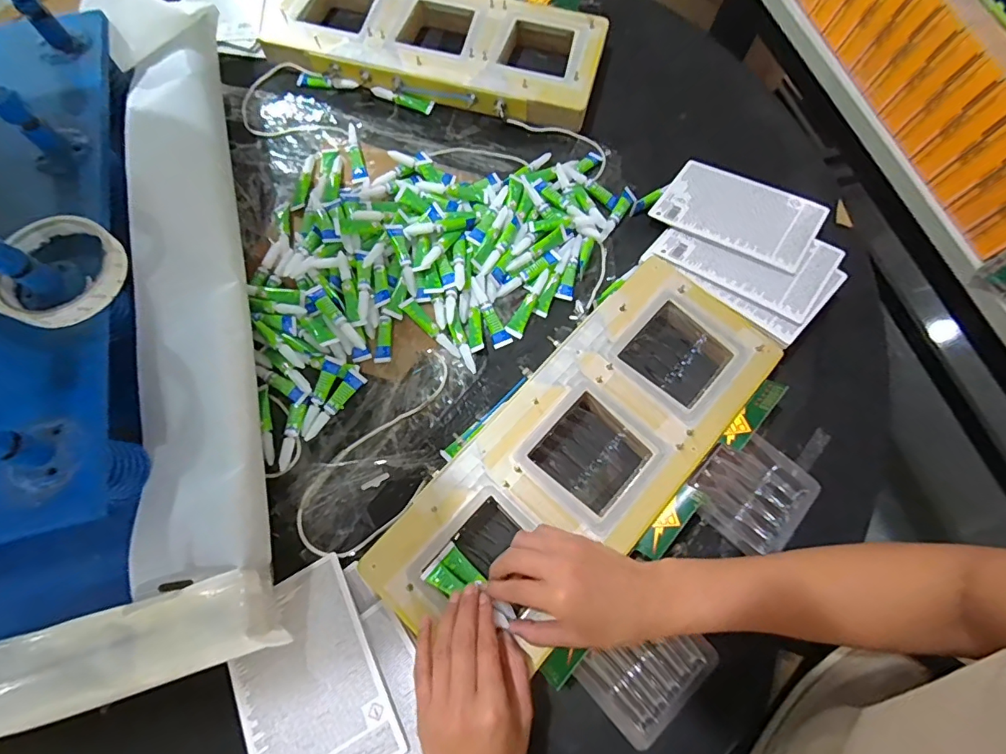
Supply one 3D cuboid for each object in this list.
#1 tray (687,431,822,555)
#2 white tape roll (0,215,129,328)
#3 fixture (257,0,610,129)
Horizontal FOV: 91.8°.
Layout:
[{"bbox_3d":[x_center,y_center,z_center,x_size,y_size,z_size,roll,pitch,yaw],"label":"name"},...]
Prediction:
[{"bbox_3d":[0.240,0.112,0.472,0.099,0.019,0.099,-40,75,-14],"label":"tray"},{"bbox_3d":[-0.342,-0.082,0.372,0.096,0.015,0.087,12,70,3],"label":"white tape roll"},{"bbox_3d":[-0.096,-0.447,0.646,0.456,0.043,0.187,16,70,5],"label":"fixture"}]

